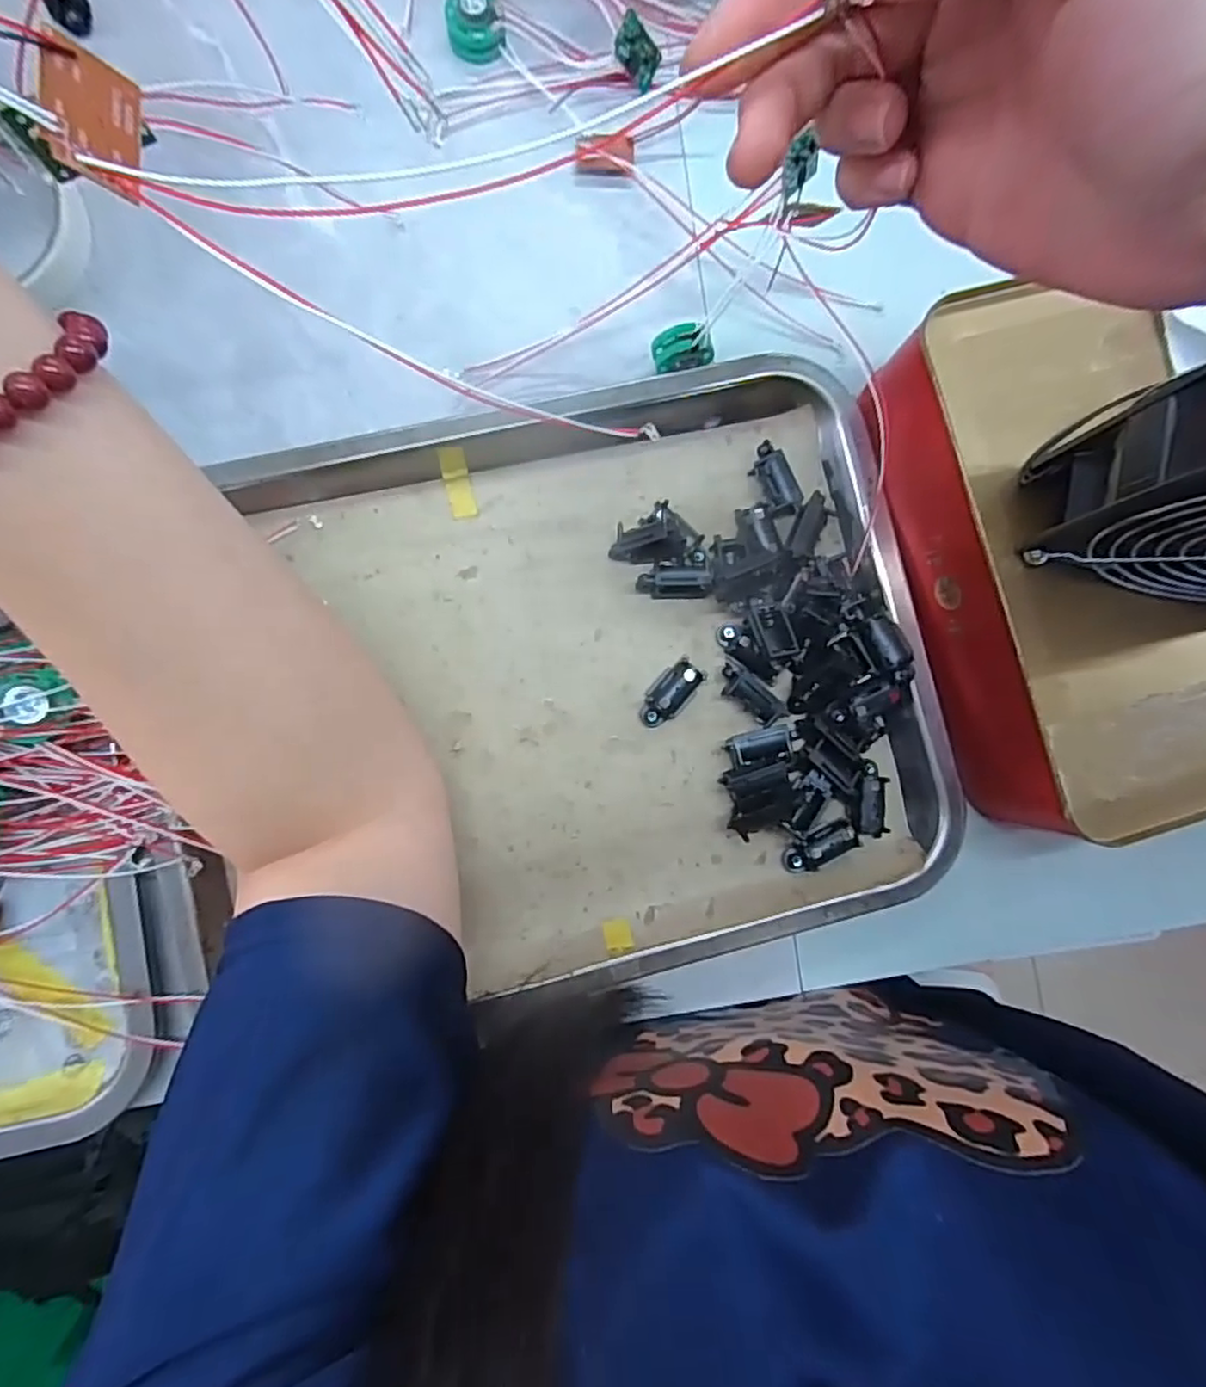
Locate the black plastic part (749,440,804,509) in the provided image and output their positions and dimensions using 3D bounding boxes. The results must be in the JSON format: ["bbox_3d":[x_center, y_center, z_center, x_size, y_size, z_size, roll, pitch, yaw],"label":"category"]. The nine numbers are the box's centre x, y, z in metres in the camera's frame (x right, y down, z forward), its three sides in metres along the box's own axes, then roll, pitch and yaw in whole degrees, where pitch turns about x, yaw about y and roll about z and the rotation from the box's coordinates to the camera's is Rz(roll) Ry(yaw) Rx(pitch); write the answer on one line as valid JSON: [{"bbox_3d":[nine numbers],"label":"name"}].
[{"bbox_3d":[0.083,-0.104,0.332,0.013,0.015,0.034,-32,89,-7],"label":"black plastic part"}]

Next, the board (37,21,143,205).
[{"bbox_3d":[-0.109,-0.125,0.148,0.004,0.019,0.028,-8,82,31],"label":"board"}]

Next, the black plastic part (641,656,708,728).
[{"bbox_3d":[0.033,0.000,0.323,0.018,0.014,0.037,41,83,-1],"label":"black plastic part"}]

